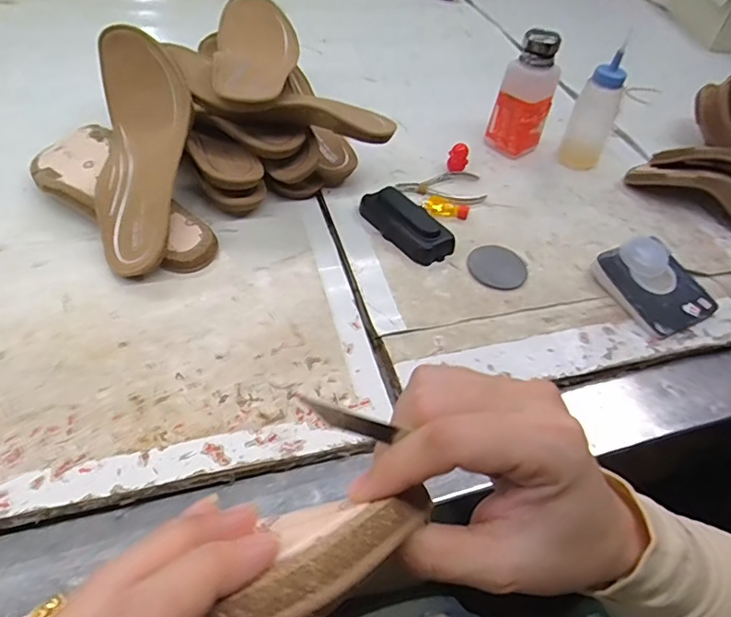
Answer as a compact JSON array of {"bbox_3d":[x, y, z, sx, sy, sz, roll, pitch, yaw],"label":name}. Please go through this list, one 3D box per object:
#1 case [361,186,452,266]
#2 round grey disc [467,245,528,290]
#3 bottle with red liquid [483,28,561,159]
[{"bbox_3d":[0.043,-0.089,0.537,0.053,0.023,0.105,-26,57,-26],"label":"case"},{"bbox_3d":[0.132,-0.043,0.517,0.059,0.004,0.060,3,49,-4],"label":"round grey disc"},{"bbox_3d":[0.196,-0.254,0.626,0.058,0.142,0.048,-15,53,-19],"label":"bottle with red liquid"}]

